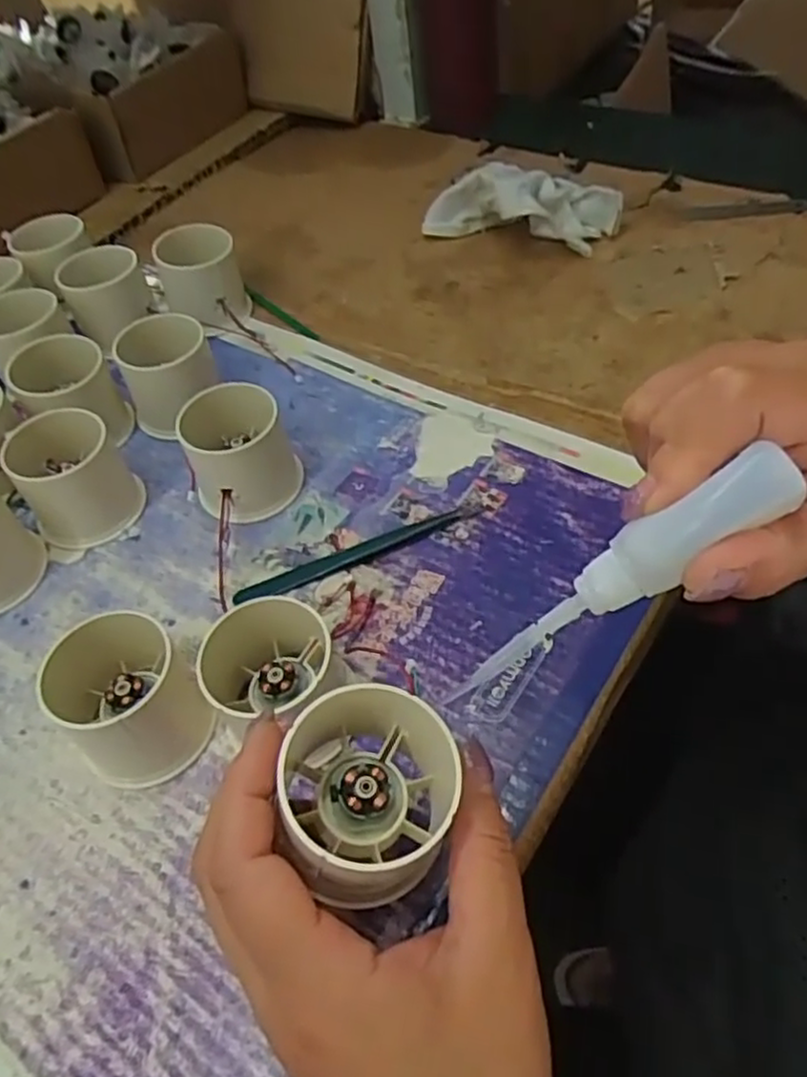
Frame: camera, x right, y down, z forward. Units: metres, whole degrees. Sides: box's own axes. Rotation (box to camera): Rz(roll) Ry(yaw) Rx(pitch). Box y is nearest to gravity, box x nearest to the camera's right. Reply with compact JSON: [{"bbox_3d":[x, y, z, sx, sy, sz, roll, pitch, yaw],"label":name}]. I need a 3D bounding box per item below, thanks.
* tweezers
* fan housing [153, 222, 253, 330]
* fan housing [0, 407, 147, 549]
[{"bbox_3d":[-0.022,0.007,0.353,0.123,0.004,0.012,-19,52,-9],"label":"tweezers"},{"bbox_3d":[-0.134,-0.169,0.470,0.053,0.052,0.050,-6,51,1],"label":"fan housing"},{"bbox_3d":[-0.172,-0.031,0.373,0.053,0.051,0.062,-34,56,-19],"label":"fan housing"}]

